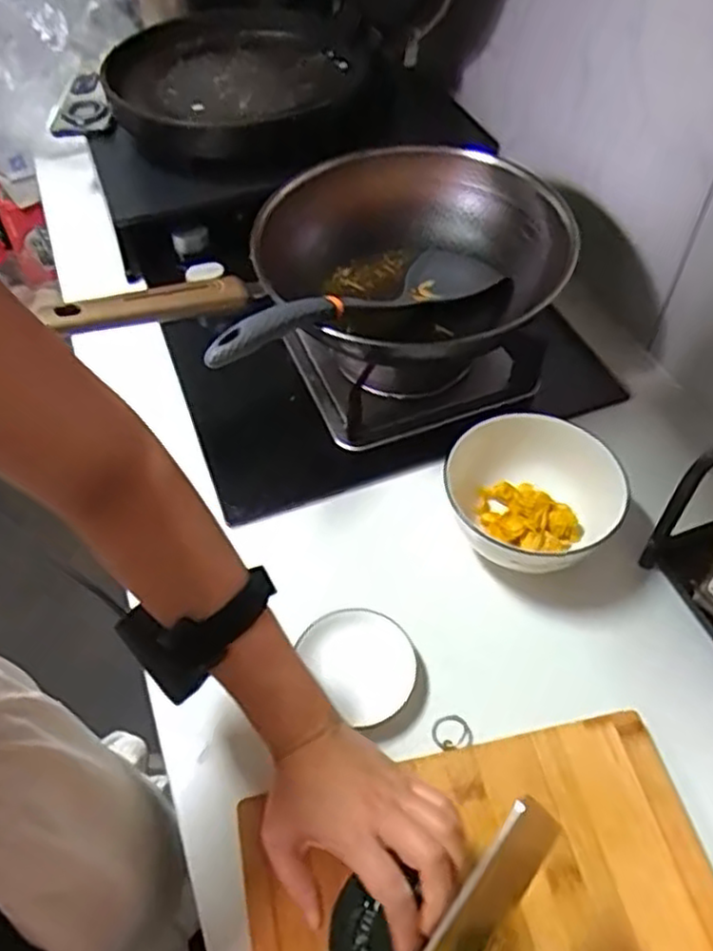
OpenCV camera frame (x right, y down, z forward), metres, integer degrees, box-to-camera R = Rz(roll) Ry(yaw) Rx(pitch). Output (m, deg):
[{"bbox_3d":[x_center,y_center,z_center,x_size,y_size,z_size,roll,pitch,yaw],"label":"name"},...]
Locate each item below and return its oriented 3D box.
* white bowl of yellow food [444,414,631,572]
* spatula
[{"bbox_3d":[0.154,0.029,0.645,0.152,0.087,0.143,0,53,1],"label":"white bowl of yellow food"},{"bbox_3d":[0.006,-0.163,0.678,0.082,0.036,0.355,37,42,25],"label":"spatula"}]

